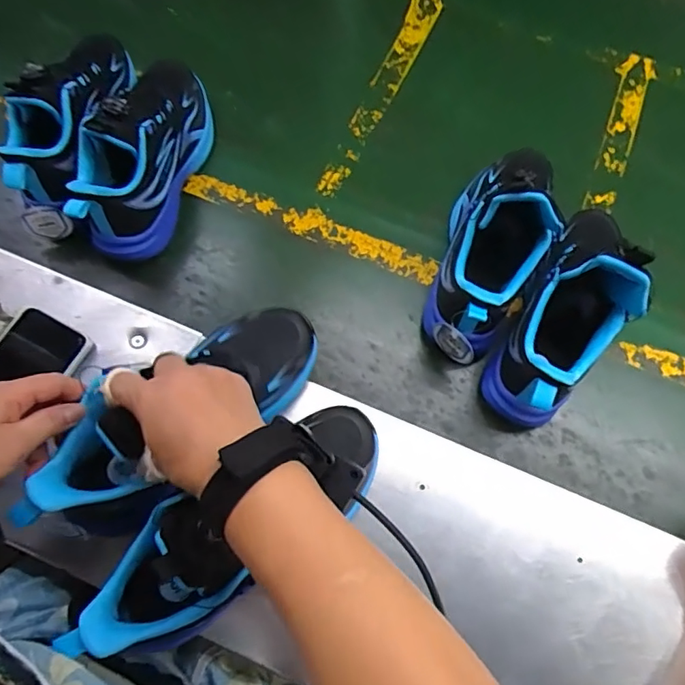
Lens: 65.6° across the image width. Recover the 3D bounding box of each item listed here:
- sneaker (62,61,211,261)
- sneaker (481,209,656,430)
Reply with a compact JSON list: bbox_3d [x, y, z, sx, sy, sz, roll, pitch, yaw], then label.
[{"bbox_3d":[-0.207,-0.211,0.555,0.084,0.107,0.248,12,69,1],"label":"sneaker"},{"bbox_3d":[0.213,-0.039,0.500,0.089,0.161,0.233,31,70,9],"label":"sneaker"}]

